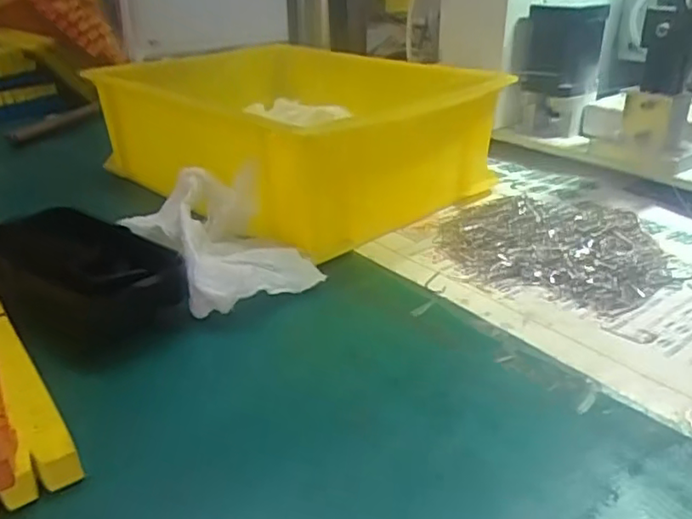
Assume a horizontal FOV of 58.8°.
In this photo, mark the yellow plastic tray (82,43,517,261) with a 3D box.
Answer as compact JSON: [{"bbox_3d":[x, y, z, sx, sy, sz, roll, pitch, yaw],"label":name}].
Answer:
[{"bbox_3d":[-0.042,-0.093,0.419,0.184,0.072,0.267,-22,35,-35],"label":"yellow plastic tray"}]

